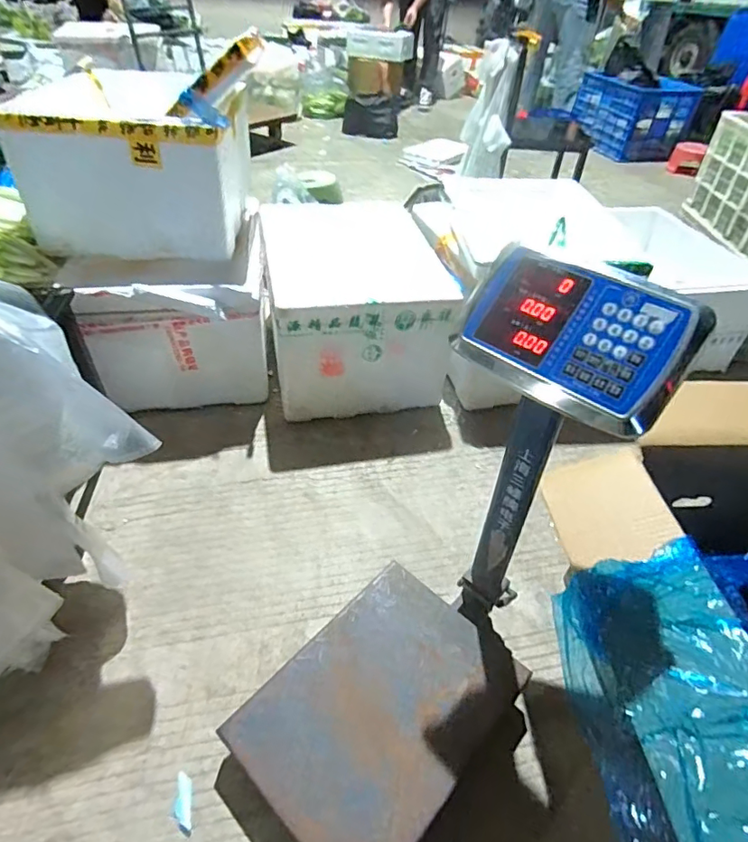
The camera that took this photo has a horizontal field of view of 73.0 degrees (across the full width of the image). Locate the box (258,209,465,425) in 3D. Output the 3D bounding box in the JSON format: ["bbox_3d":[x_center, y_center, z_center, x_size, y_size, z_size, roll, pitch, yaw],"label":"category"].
[{"bbox_3d":[-0.076,-0.349,1.481,0.449,0.368,0.626,-7,44,-8],"label":"box"}]

